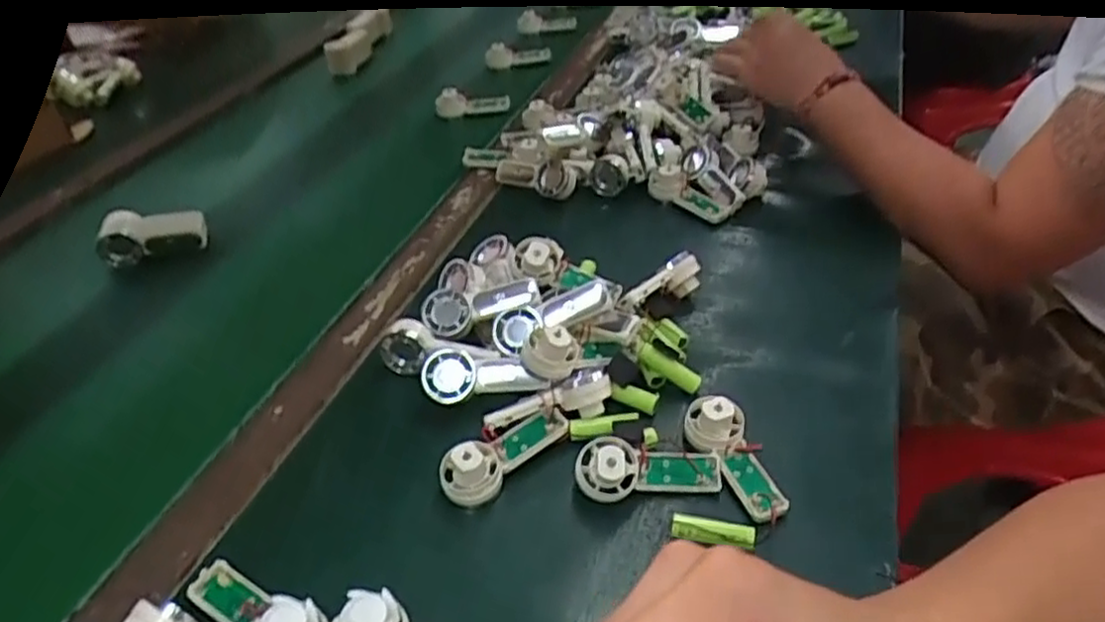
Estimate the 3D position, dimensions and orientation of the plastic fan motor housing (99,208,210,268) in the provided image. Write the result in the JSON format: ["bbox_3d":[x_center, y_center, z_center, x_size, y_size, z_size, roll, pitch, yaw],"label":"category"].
[{"bbox_3d":[-0.385,-0.074,0.705,0.090,0.038,0.043,-10,41,-11],"label":"plastic fan motor housing"}]

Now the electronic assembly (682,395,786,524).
[{"bbox_3d":[0.123,0.096,0.487,0.034,0.028,0.092,-18,58,-20],"label":"electronic assembly"}]

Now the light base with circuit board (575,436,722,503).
[{"bbox_3d":[0.064,0.103,0.481,0.094,0.029,0.032,0,40,2],"label":"light base with circuit board"}]

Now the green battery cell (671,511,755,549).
[{"bbox_3d":[0.099,0.135,0.449,0.049,0.015,0.013,10,42,15],"label":"green battery cell"}]

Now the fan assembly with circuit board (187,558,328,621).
[{"bbox_3d":[-0.164,0.165,0.405,0.093,0.026,0.037,25,47,29],"label":"fan assembly with circuit board"}]

